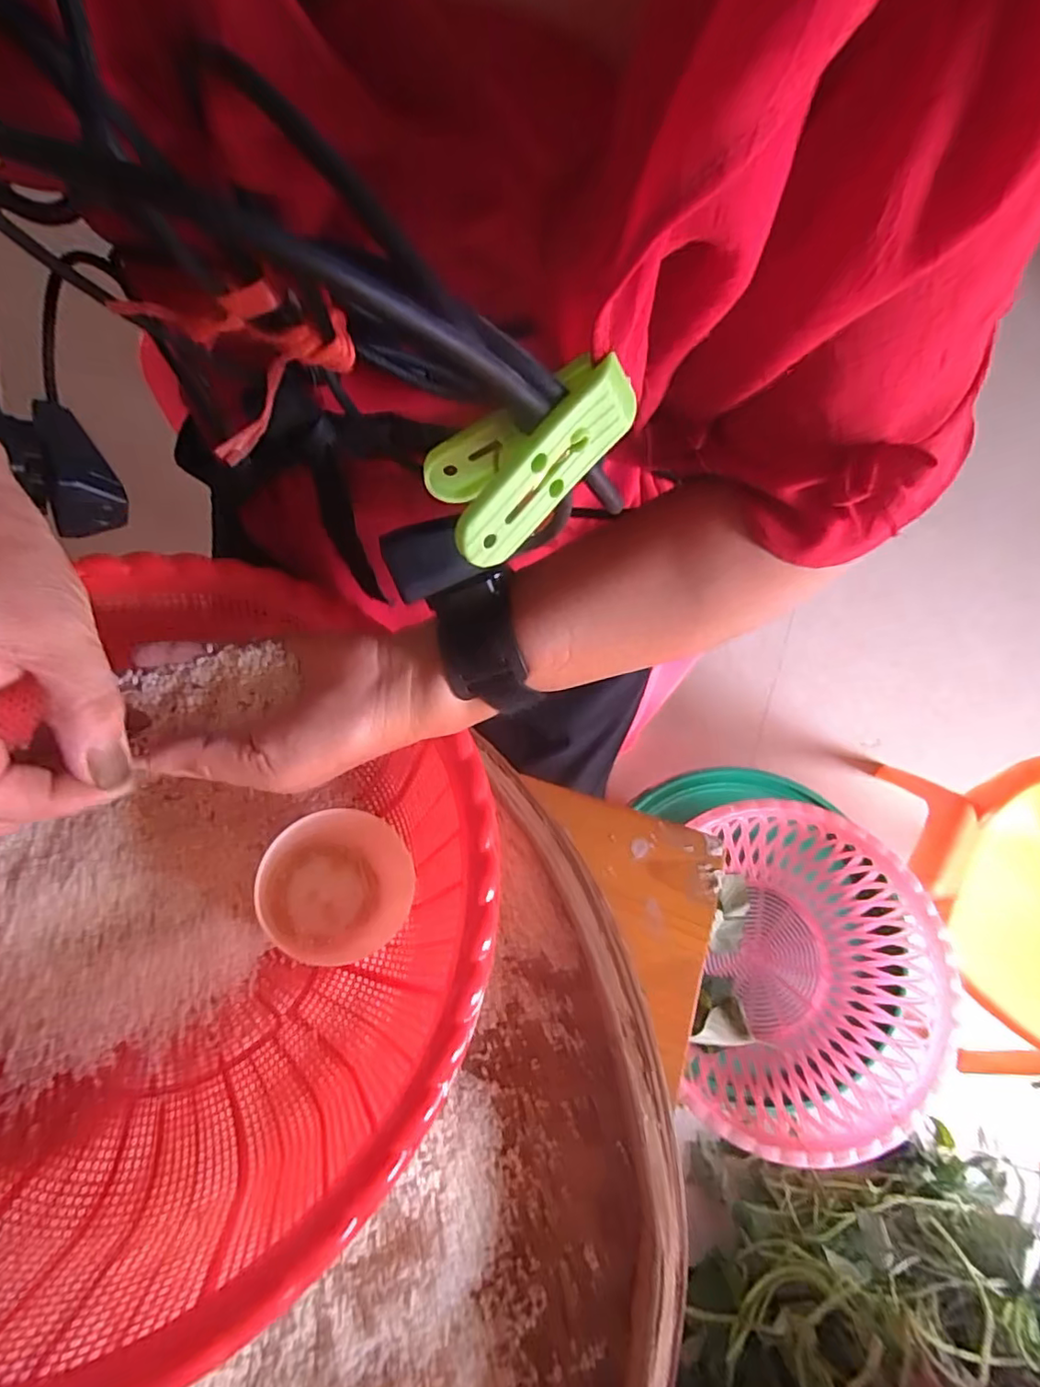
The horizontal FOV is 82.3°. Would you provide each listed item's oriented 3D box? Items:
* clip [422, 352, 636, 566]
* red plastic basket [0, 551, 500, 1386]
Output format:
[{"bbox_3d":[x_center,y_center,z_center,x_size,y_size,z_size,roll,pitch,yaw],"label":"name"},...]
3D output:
[{"bbox_3d":[-0.001,-0.060,0.148,0.052,0.019,0.035,-46,55,6],"label":"clip"},{"bbox_3d":[-0.189,0.104,0.298,0.338,0.151,0.322,1,72,-2],"label":"red plastic basket"}]

